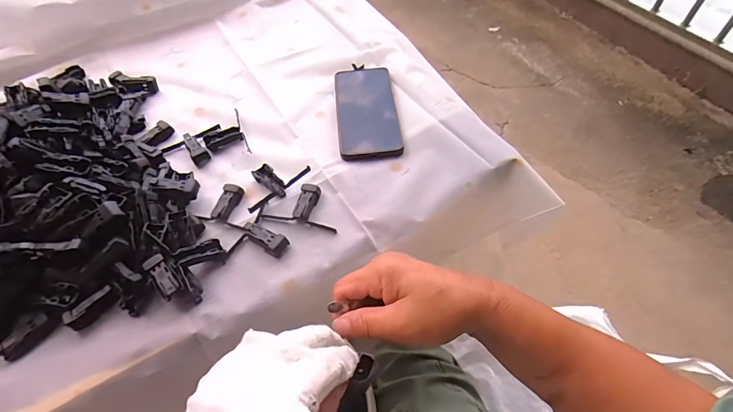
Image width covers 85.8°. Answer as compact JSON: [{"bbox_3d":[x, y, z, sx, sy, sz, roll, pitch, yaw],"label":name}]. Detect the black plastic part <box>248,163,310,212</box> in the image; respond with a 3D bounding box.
[{"bbox_3d":[-0.111,-0.028,0.453,0.047,0.013,0.082,38,64,25],"label":"black plastic part"}]

